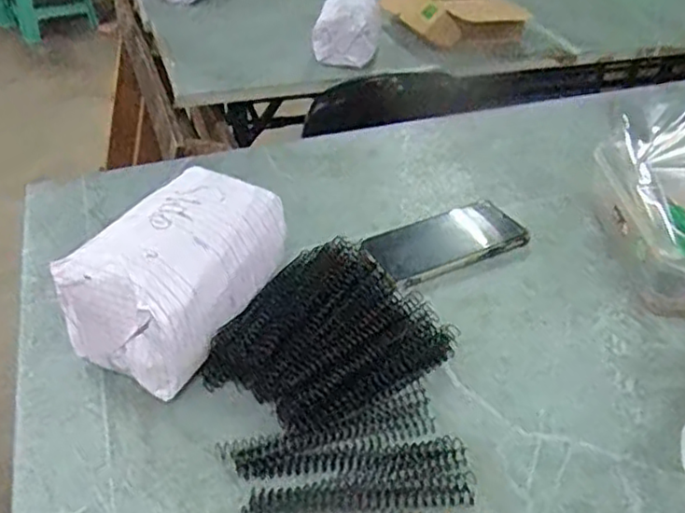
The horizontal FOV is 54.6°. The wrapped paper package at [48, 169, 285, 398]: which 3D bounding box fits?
[{"bbox_3d":[-0.131,0.021,0.553,0.114,0.116,0.164,20,42,23],"label":"wrapped paper package"}]

